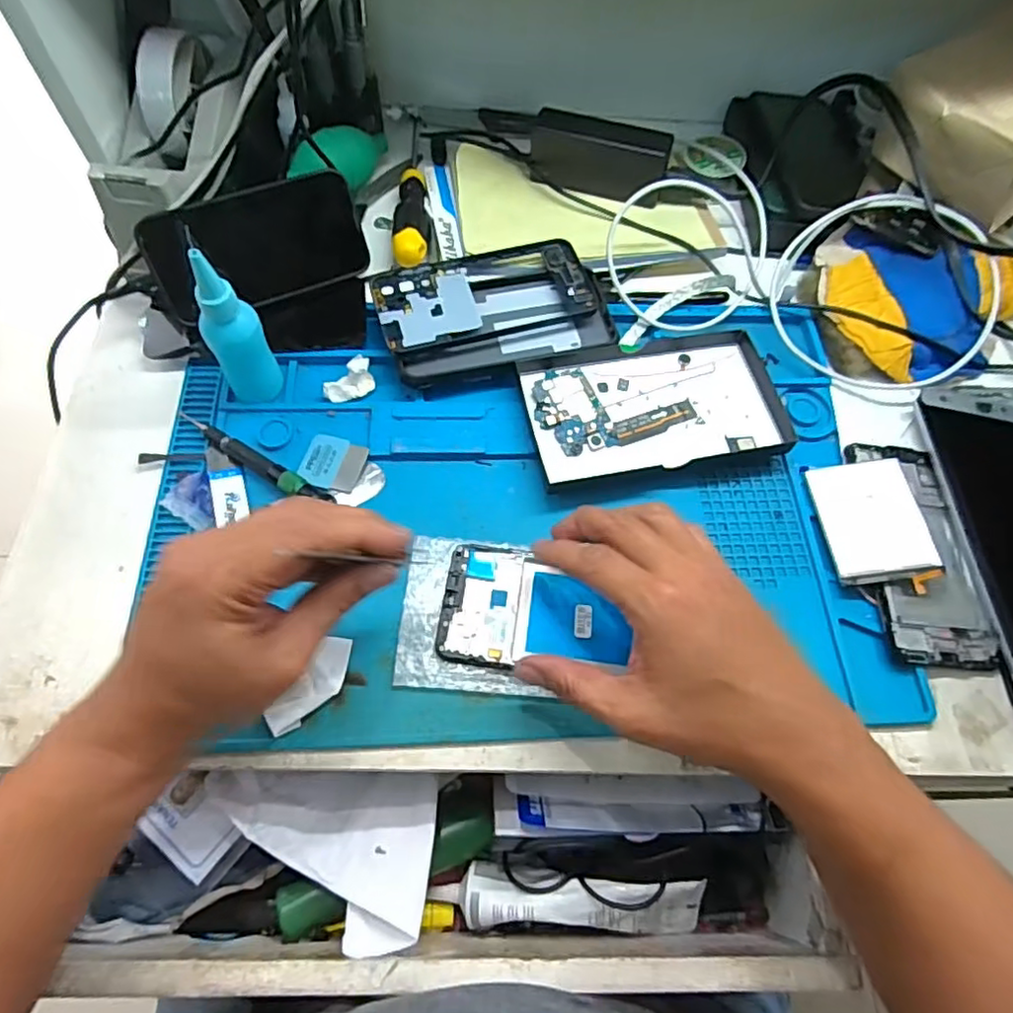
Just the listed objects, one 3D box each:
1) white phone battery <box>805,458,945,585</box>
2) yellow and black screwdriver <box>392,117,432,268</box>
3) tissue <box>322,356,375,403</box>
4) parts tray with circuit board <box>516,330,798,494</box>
[{"bbox_3d":[0.242,0.009,0.416,0.060,0.009,0.085,-10,66,12],"label":"white phone battery"},{"bbox_3d":[-0.078,-0.283,0.542,0.029,0.027,0.203,0,67,-2],"label":"yellow and black screwdriver"},{"bbox_3d":[-0.112,-0.089,0.450,0.038,0.015,0.020,-41,74,-17],"label":"tissue"},{"bbox_3d":[0.104,-0.075,0.450,0.180,0.019,0.107,-11,68,-7],"label":"parts tray with circuit board"}]

